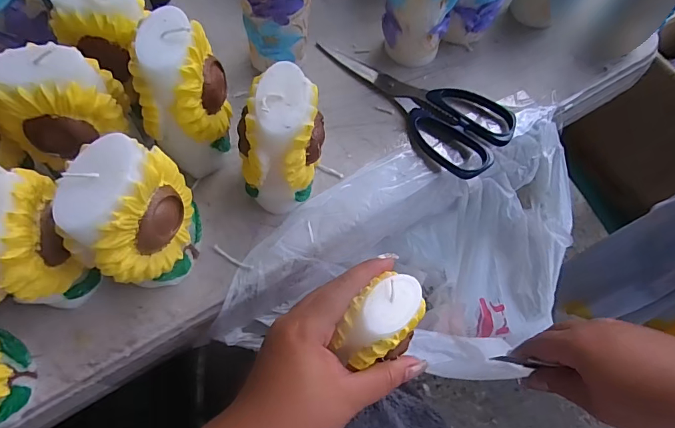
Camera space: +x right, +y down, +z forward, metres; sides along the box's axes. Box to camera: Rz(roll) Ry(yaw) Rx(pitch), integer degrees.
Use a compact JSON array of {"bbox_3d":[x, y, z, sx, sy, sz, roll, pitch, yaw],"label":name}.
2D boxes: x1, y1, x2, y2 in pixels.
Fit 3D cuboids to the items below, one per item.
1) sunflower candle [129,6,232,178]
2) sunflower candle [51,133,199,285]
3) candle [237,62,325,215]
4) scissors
[{"bbox_3d":[-0.100,-0.074,0.281,0.053,0.101,0.062,3,65,-2],"label":"sunflower candle"},{"bbox_3d":[-0.114,0.007,0.241,0.048,0.103,0.069,6,65,-1],"label":"sunflower candle"},{"bbox_3d":[-0.036,-0.040,0.272,0.053,0.096,0.064,2,65,-3],"label":"candle"},{"bbox_3d":[0.064,-0.104,0.355,0.076,0.012,0.178,-41,73,-19],"label":"scissors"}]

